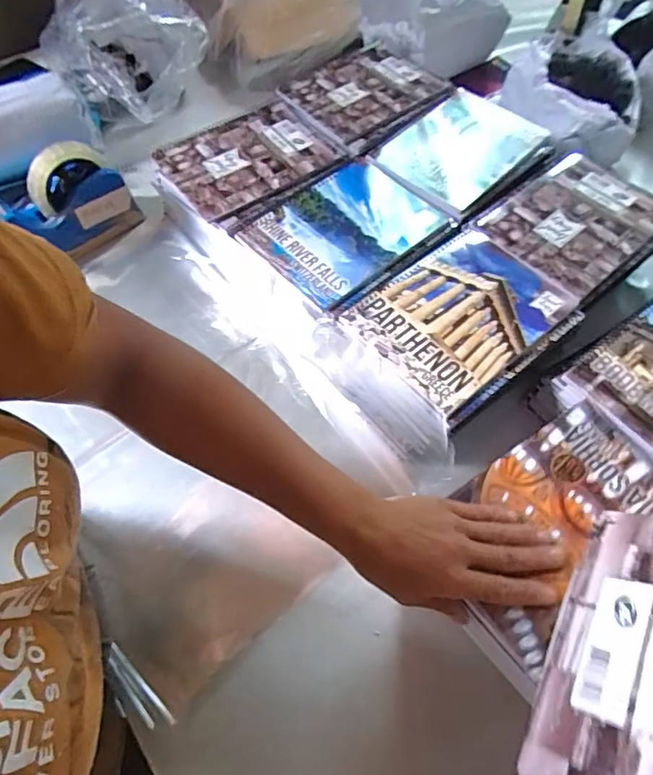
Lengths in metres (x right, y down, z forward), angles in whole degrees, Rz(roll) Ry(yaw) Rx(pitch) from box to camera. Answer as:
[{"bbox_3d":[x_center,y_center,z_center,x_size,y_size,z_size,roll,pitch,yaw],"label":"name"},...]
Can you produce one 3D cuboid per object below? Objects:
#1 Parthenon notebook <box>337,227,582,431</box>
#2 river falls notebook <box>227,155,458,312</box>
[{"bbox_3d":[0.136,-0.074,0.506,0.187,0.011,0.160,-35,66,-18],"label":"Parthenon notebook"},{"bbox_3d":[0.017,-0.189,0.570,0.201,0.011,0.170,-39,67,-20],"label":"river falls notebook"}]

